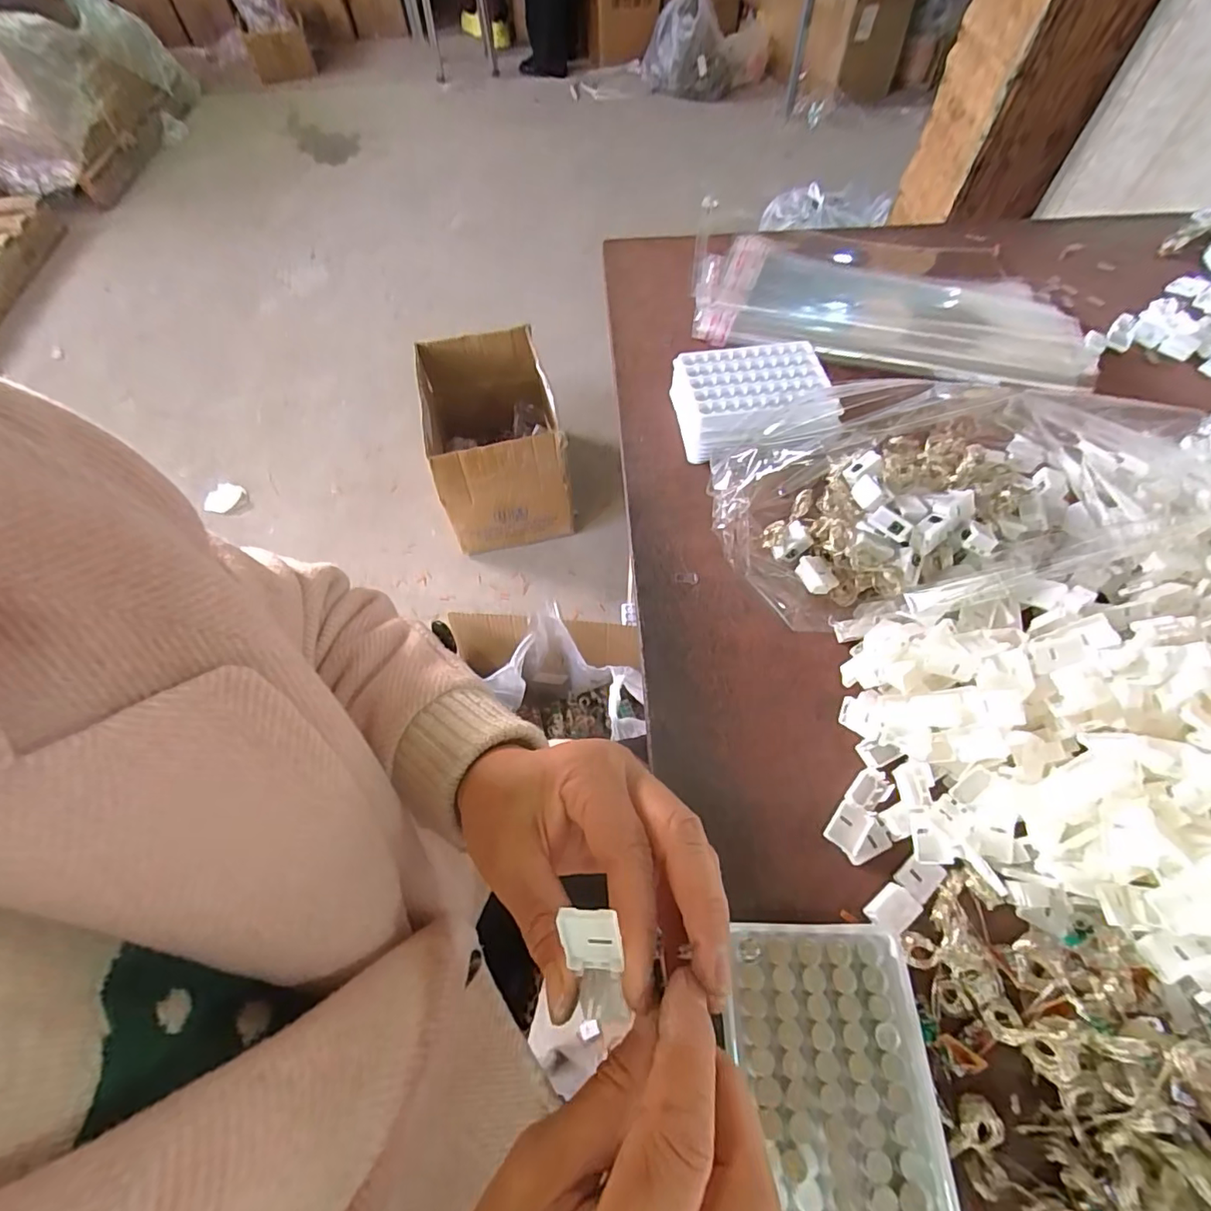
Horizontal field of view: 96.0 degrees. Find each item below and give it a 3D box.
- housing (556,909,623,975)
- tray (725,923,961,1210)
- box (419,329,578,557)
[{"bbox_3d":[-0.005,0.110,0.179,0.018,0.030,0.004,-1,27,3],"label":"housing"},{"bbox_3d":[0.111,0.231,0.267,0.094,0.020,0.129,-3,61,0],"label":"tray"},{"bbox_3d":[-0.257,-0.386,1.280,0.273,0.298,0.421,-13,61,-6],"label":"box"}]

